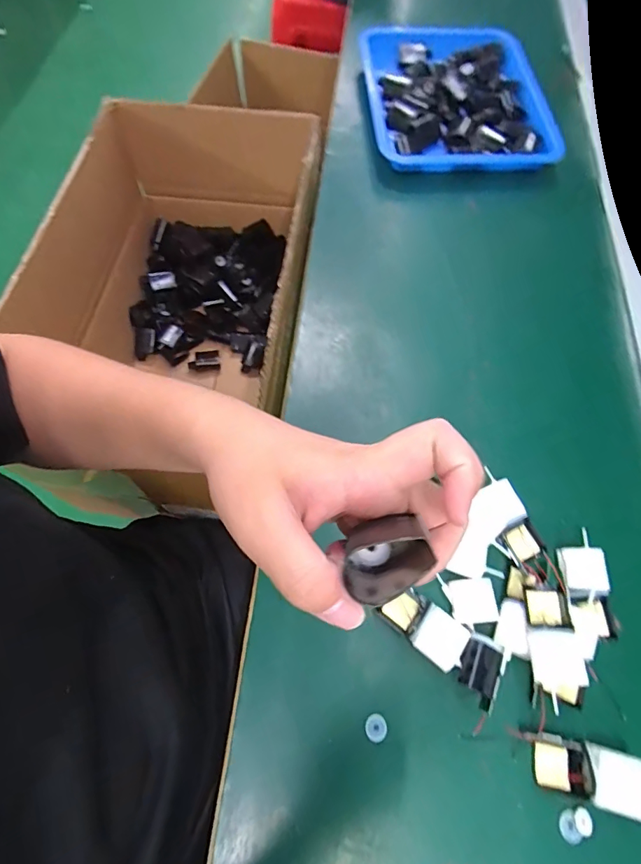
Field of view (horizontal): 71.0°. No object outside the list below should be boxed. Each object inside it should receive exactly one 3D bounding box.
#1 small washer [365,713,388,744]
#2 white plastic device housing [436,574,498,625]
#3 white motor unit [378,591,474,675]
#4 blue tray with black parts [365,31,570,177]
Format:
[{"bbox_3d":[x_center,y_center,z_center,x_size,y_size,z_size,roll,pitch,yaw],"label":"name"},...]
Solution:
[{"bbox_3d":[0.045,0.241,0.365,0.018,0.004,0.019,1,66,-1],"label":"small washer"},{"bbox_3d":[0.131,0.148,0.395,0.042,0.013,0.037,-4,66,-3],"label":"white plastic device housing"},{"bbox_3d":[0.089,0.167,0.388,0.071,0.019,0.038,35,70,13],"label":"white motor unit"},{"bbox_3d":[0.205,-0.525,0.701,0.269,0.057,0.336,-2,66,-2],"label":"blue tray with black parts"}]

